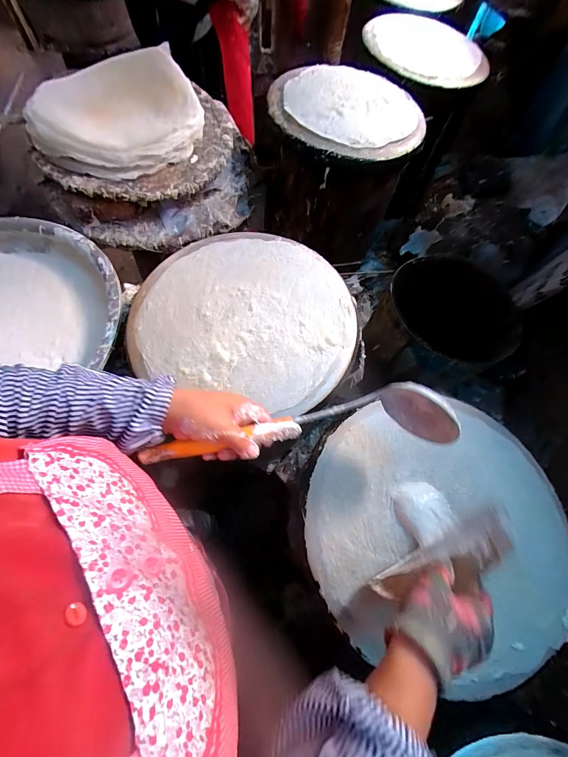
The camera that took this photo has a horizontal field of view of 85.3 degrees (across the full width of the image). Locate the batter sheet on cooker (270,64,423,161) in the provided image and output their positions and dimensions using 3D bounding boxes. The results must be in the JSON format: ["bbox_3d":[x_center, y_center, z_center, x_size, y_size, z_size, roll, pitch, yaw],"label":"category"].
[{"bbox_3d":[0.156,-0.640,0.724,0.372,0.044,0.379,16,67,-2],"label":"batter sheet on cooker"}]

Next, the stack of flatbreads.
[{"bbox_3d":[-0.367,-0.589,0.676,0.358,0.068,0.324,-34,77,-19],"label":"stack of flatbreads"}]

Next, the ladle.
[{"bbox_3d":[0.022,0.058,0.348,0.355,0.076,0.067,-7,70,-6],"label":"ladle"}]

